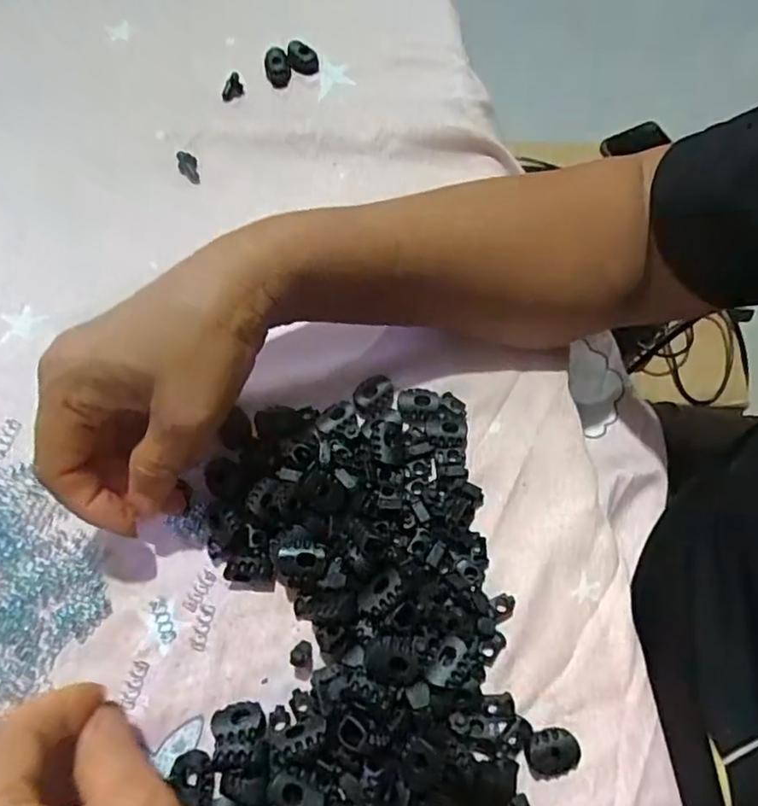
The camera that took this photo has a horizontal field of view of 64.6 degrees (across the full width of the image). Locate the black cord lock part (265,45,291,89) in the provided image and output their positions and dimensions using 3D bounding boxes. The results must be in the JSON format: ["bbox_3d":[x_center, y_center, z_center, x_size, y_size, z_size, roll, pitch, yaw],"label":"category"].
[{"bbox_3d":[-0.069,-0.230,0.409,0.017,0.008,0.028,-11,68,-6],"label":"black cord lock part"}]

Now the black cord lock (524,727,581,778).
[{"bbox_3d":[0.074,0.149,0.256,0.021,0.008,0.017,-8,68,-5],"label":"black cord lock"}]

